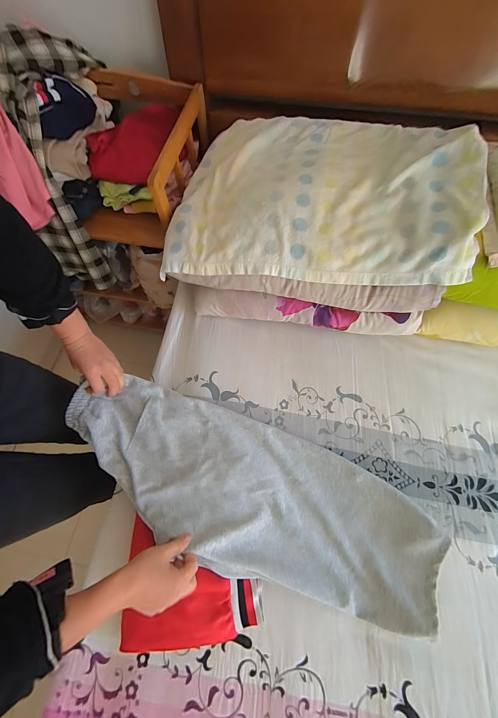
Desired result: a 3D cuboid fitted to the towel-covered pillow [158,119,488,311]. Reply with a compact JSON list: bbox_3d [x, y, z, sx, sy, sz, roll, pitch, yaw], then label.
[{"bbox_3d":[0.135,-0.324,0.542,0.574,0.154,0.371,8,69,4],"label":"towel-covered pillow"}]

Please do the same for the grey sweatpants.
[{"bbox_3d":[-0.004,0.238,0.476,0.693,0.066,0.241,25,70,1],"label":"grey sweatpants"}]

